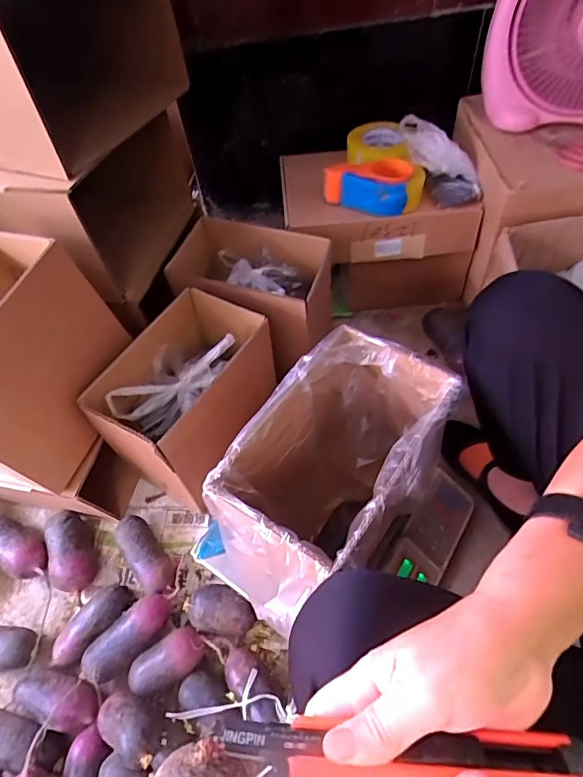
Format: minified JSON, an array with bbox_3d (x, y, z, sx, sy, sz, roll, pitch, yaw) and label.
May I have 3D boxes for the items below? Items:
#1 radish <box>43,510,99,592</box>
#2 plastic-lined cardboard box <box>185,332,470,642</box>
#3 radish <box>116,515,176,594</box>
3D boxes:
[{"bbox_3d":[-0.356,0.266,0.747,0.069,0.062,0.125,-27,59,-14],"label":"radish"},{"bbox_3d":[0.047,0.121,0.554,0.169,0.238,0.299,27,63,22],"label":"plastic-lined cardboard box"},{"bbox_3d":[-0.232,0.266,0.738,0.054,0.052,0.132,-34,61,-17],"label":"radish"}]

